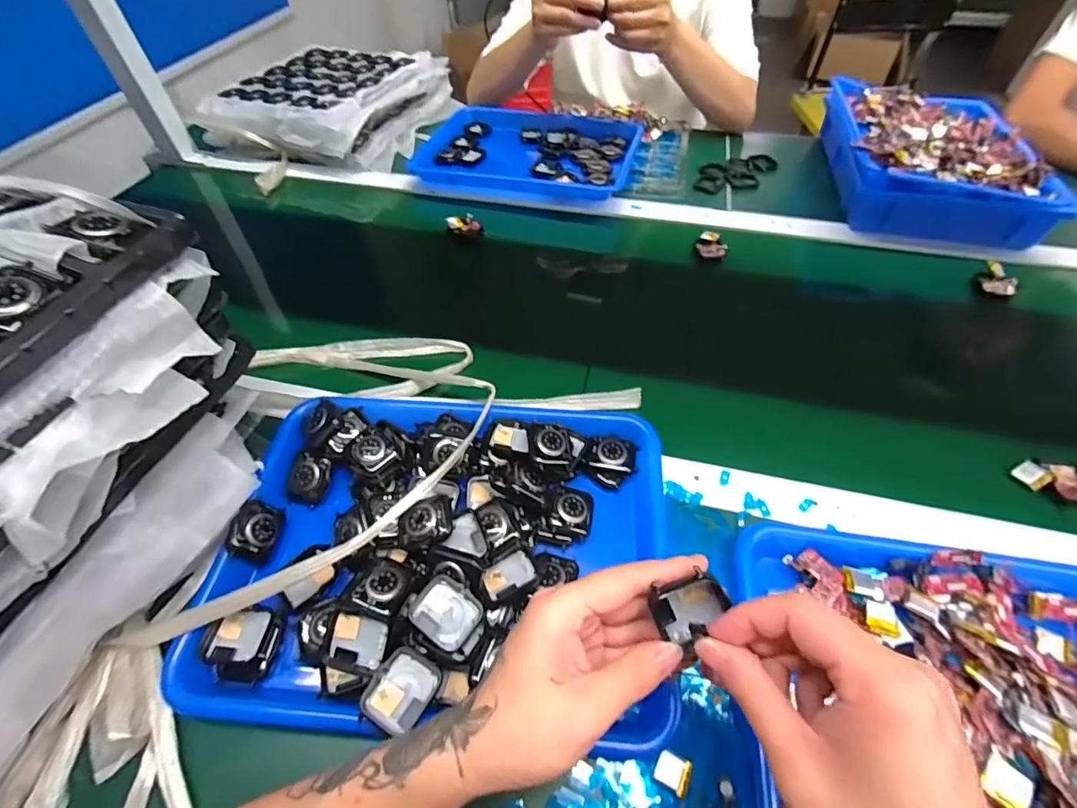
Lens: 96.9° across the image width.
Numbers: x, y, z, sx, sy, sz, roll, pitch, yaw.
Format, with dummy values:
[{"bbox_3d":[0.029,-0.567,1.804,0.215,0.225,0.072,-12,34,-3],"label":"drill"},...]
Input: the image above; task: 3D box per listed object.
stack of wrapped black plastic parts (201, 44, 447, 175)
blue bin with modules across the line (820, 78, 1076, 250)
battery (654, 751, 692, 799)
[{"bbox_3d":[-0.368,-0.542,0.862,0.334,0.081,0.330,8,53,8],"label":"stack of wrapped black plastic parts"},{"bbox_3d":[0.557,-0.359,0.686,0.250,0.084,0.304,10,53,9],"label":"blue bin with modules across the line"},{"bbox_3d":[0.082,0.225,0.292,0.020,0.005,0.018,20,55,16],"label":"battery"}]

